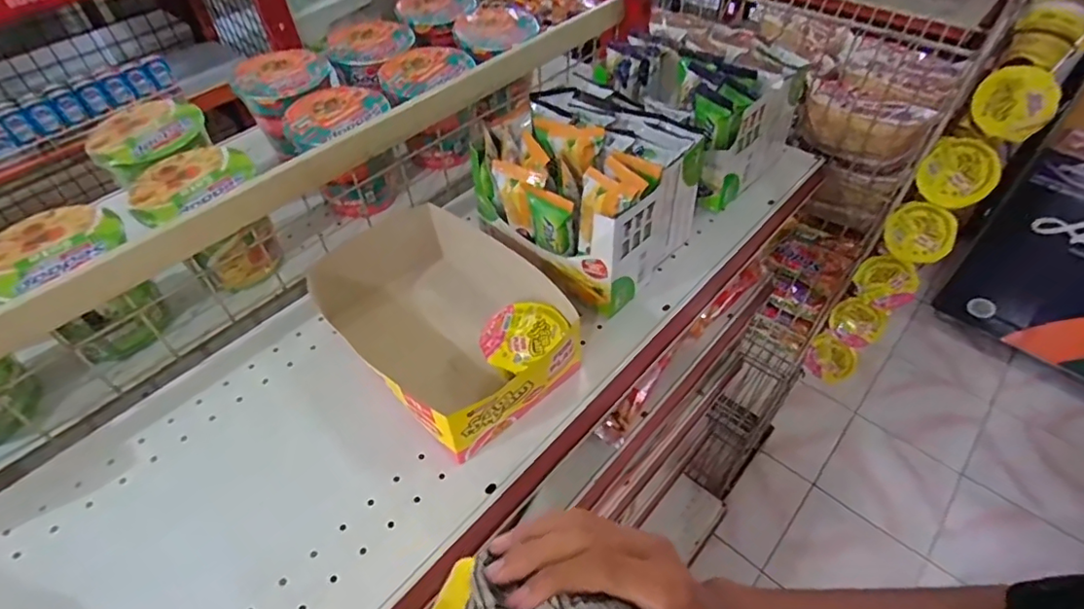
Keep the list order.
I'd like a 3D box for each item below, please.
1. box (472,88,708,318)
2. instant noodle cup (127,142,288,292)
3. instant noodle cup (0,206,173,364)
[{"bbox_3d":[0.043,-0.114,0.555,0.177,0.124,0.178,30,56,25],"label":"box"},{"bbox_3d":[-0.326,-0.081,0.563,0.103,0.114,0.096,-1,49,1],"label":"instant noodle cup"},{"bbox_3d":[-0.410,-0.010,0.503,0.106,0.113,0.105,-1,49,1],"label":"instant noodle cup"}]

